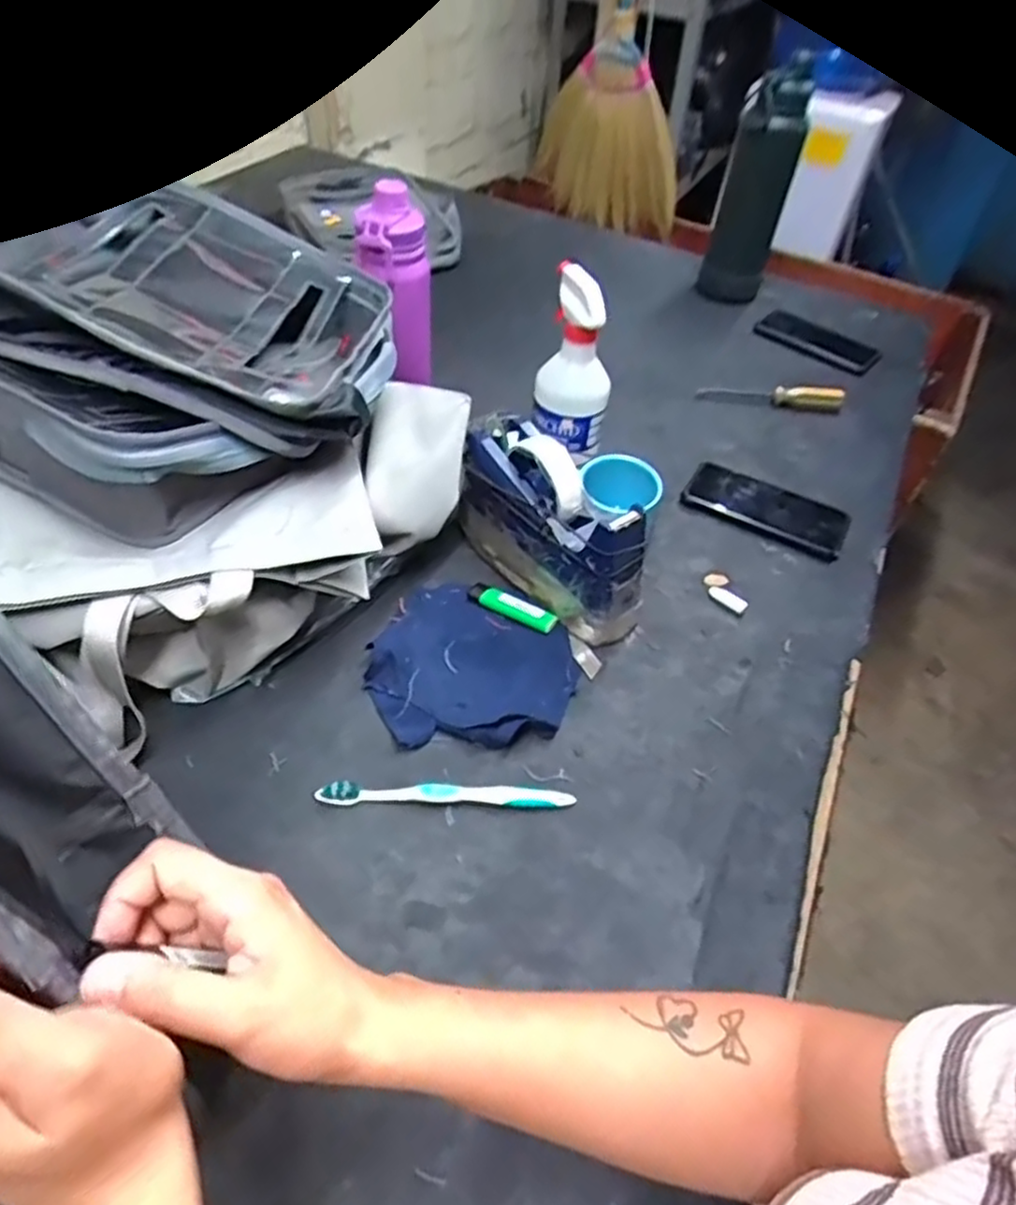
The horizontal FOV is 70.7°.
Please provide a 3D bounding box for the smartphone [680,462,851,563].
[{"bbox_3d":[0.272,-0.102,0.758,0.163,0.015,0.082,25,49,17],"label":"smartphone"}]

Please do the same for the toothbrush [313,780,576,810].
[{"bbox_3d":[-0.044,0.136,0.509,0.178,0.013,0.016,2,47,-4],"label":"toothbrush"}]

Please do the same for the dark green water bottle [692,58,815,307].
[{"bbox_3d":[0.357,-0.591,1.033,0.093,0.276,0.096,17,48,10],"label":"dark green water bottle"}]

